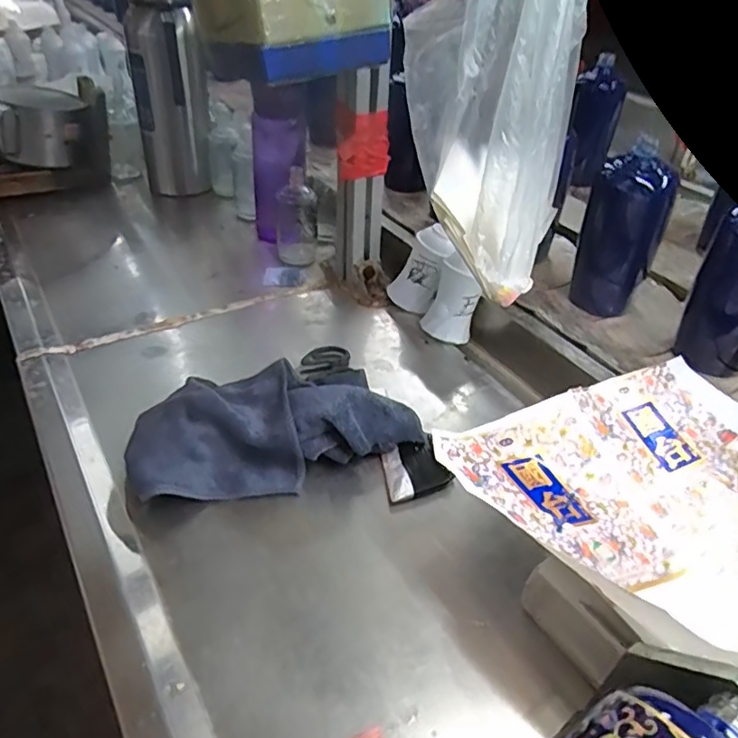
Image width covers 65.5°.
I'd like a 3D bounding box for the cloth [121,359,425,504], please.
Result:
[{"bbox_3d":[-0.079,0.046,0.503,0.243,0.070,0.123,-7,41,-10],"label":"cloth"}]

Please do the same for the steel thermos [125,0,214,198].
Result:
[{"bbox_3d":[-0.300,-0.426,0.853,0.102,0.311,0.086,-12,42,-16],"label":"steel thermos"}]

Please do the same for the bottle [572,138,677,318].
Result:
[{"bbox_3d":[0.280,-0.150,0.639,0.066,0.178,0.066,-20,44,-24],"label":"bottle"}]

